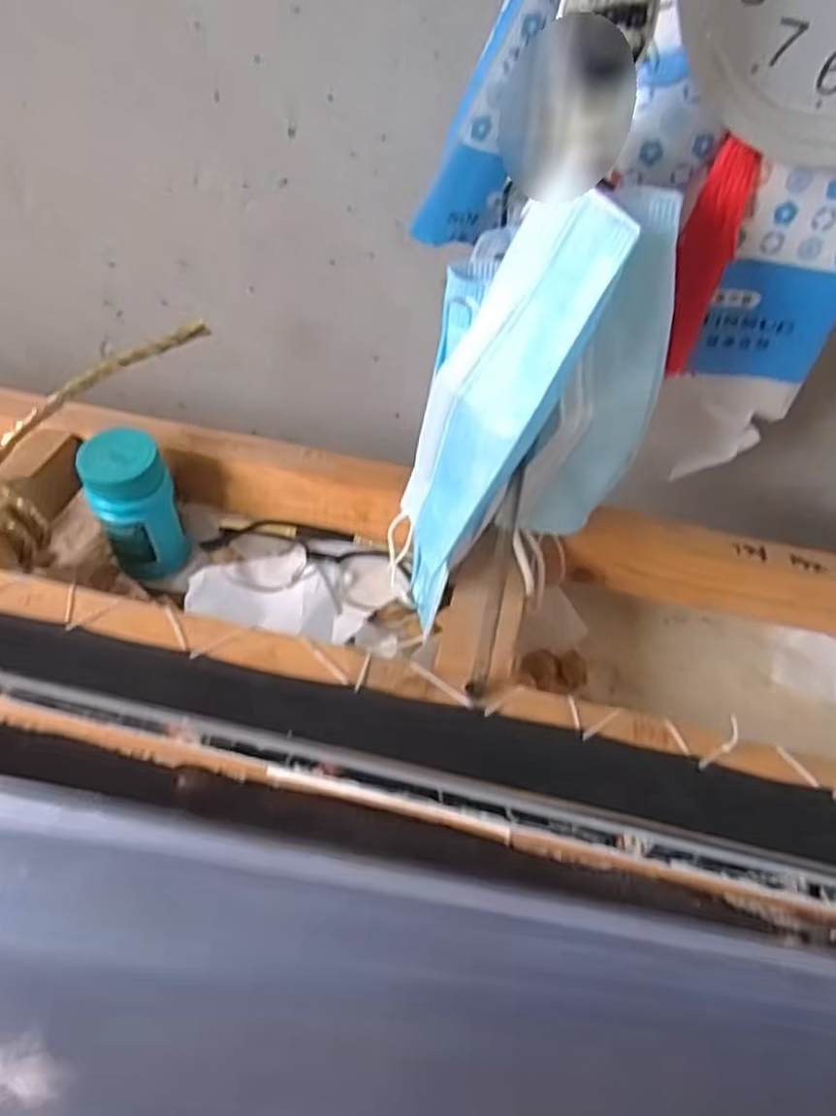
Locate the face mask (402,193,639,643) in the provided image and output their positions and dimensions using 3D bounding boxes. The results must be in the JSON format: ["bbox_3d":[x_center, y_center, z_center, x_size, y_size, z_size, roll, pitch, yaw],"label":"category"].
[{"bbox_3d":[0.030,-0.063,0.308,0.028,0.174,0.053,-18,59,-46],"label":"face mask"}]

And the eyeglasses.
[{"bbox_3d":[-0.065,0.000,0.460,0.123,0.026,0.051,8,52,2],"label":"eyeglasses"}]

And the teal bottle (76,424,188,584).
[{"bbox_3d":[-0.168,-0.031,0.439,0.043,0.086,0.037,-25,58,-22],"label":"teal bottle"}]

